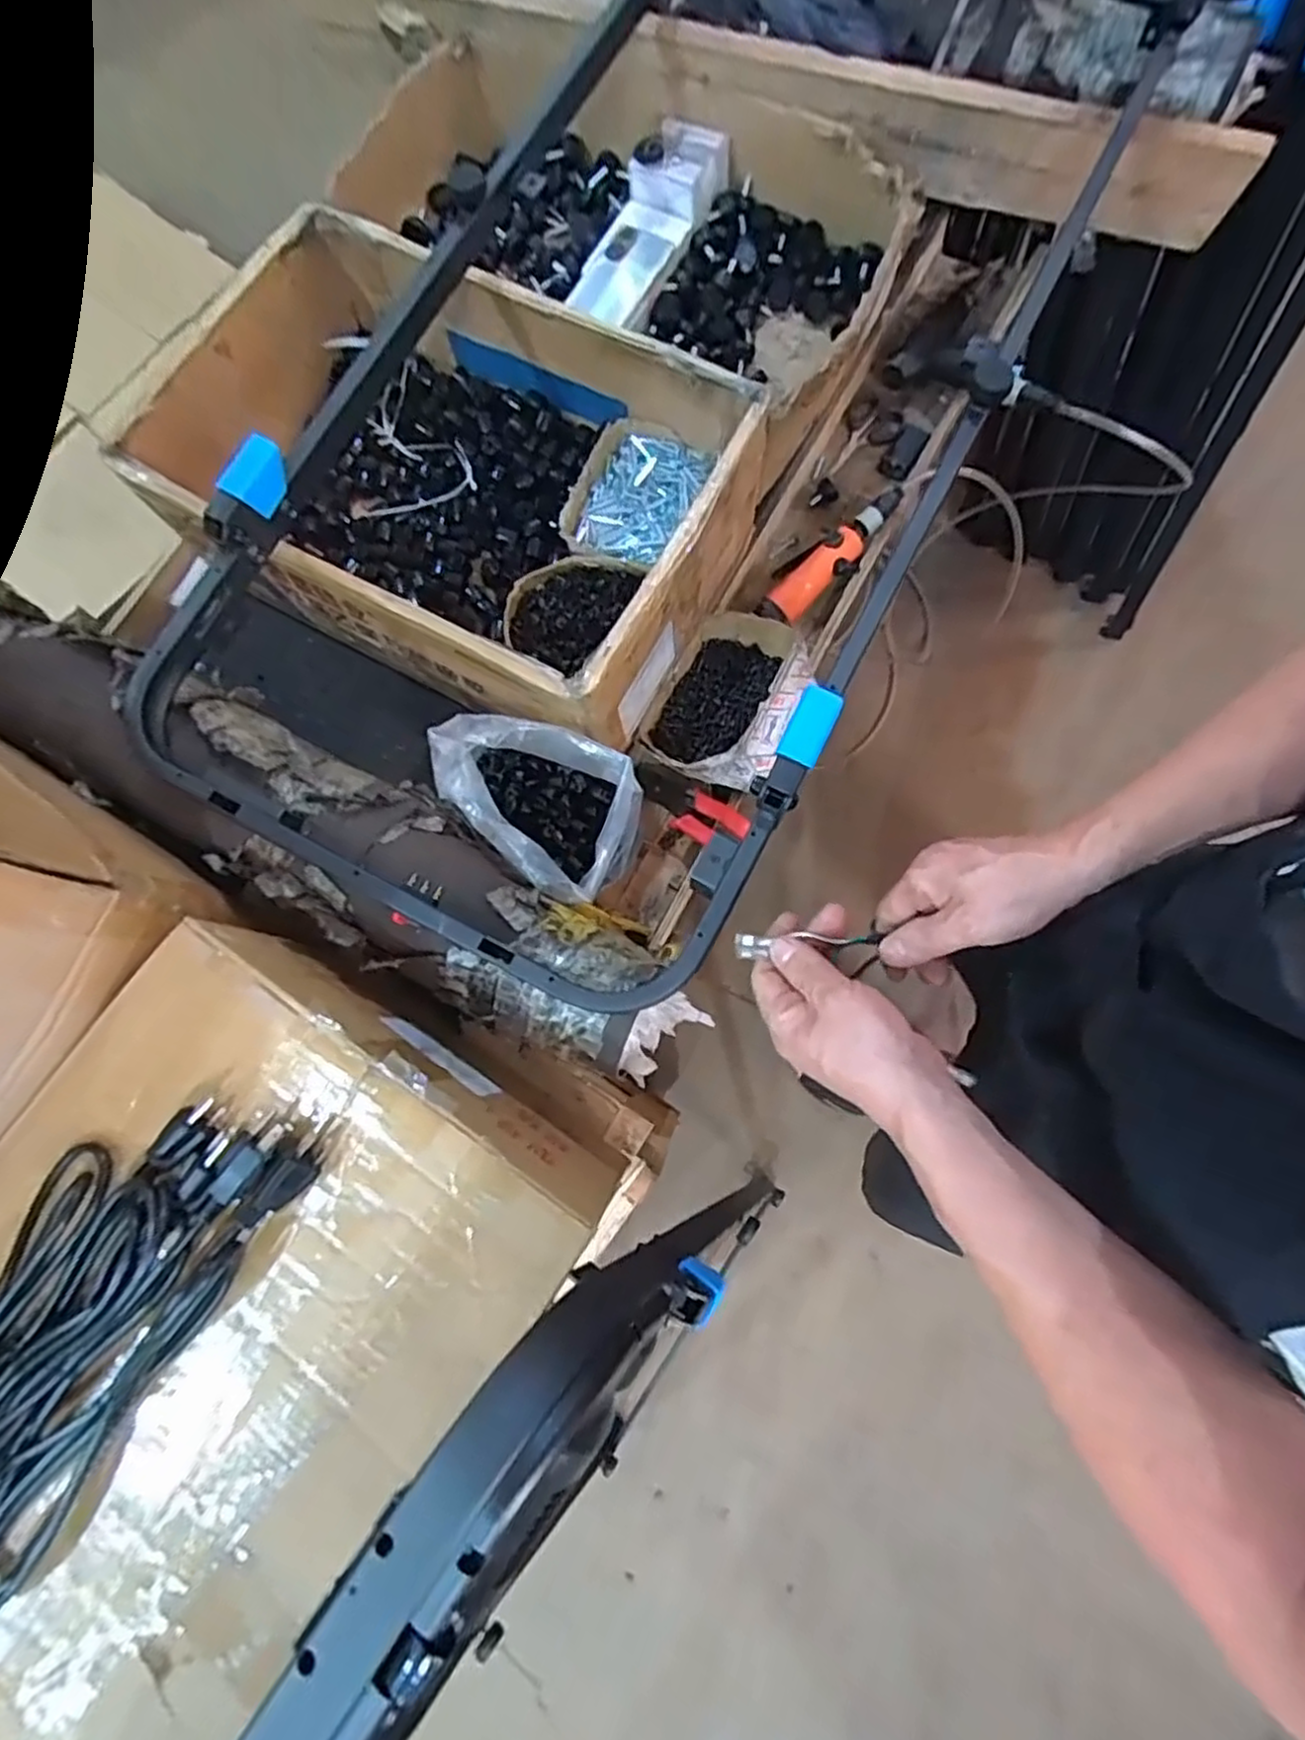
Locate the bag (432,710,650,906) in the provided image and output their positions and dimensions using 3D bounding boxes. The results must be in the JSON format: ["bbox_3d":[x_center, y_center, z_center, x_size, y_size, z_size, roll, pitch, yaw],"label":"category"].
[{"bbox_3d":[-0.101,-0.058,0.668,0.174,0.118,0.124,31,82,9],"label":"bag"}]

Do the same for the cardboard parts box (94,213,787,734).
[{"bbox_3d":[-0.197,-0.387,0.733,0.540,0.152,0.369,26,81,8],"label":"cardboard parts box"}]

